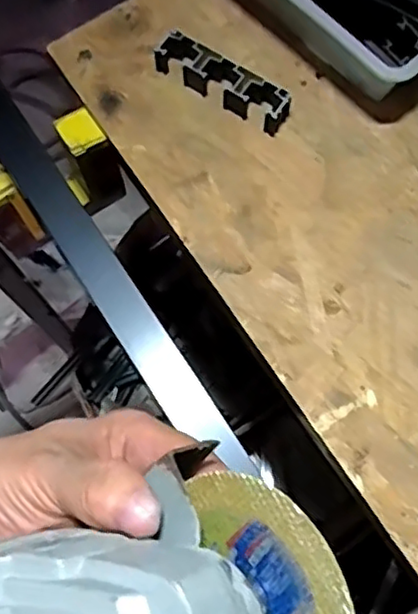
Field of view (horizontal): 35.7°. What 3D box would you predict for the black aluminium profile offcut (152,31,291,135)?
[{"bbox_3d":[0.013,-0.213,0.614,0.135,0.032,0.030,33,77,9],"label":"black aluminium profile offcut"}]

